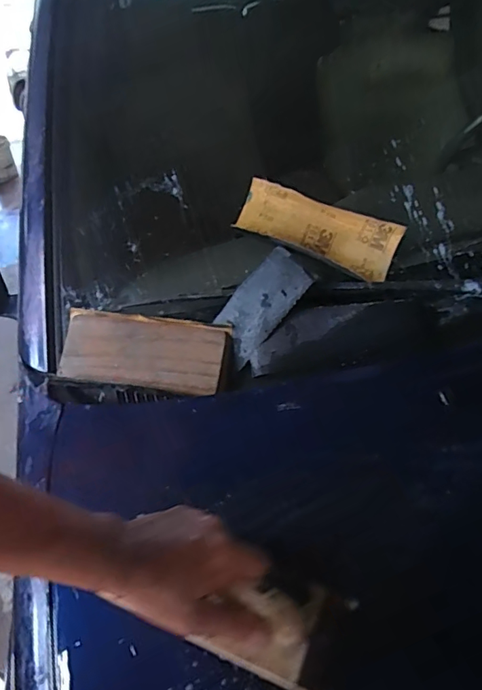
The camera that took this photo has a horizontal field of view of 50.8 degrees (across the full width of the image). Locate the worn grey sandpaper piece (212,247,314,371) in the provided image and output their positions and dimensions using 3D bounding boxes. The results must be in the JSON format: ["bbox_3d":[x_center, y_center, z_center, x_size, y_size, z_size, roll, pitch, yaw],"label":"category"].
[{"bbox_3d":[0.026,-0.055,0.696,0.073,0.014,0.155,40,91,8],"label":"worn grey sandpaper piece"}]

